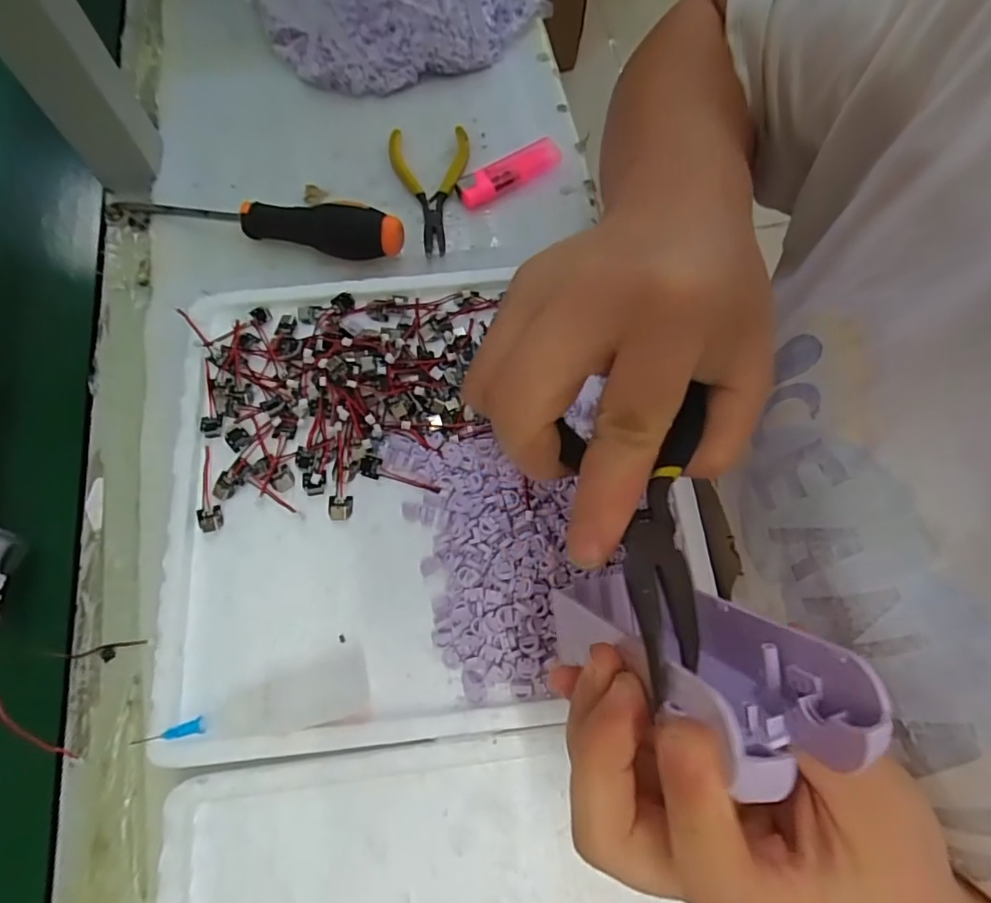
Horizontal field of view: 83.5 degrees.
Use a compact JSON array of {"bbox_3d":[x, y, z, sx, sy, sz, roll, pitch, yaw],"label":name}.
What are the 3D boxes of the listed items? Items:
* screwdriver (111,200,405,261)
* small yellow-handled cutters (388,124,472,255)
[{"bbox_3d":[-0.157,-0.152,0.353,0.197,0.029,0.023,10,70,4],"label":"screwdriver"},{"bbox_3d":[-0.045,-0.180,0.381,0.054,0.014,0.105,-3,70,-1],"label":"small yellow-handled cutters"}]

